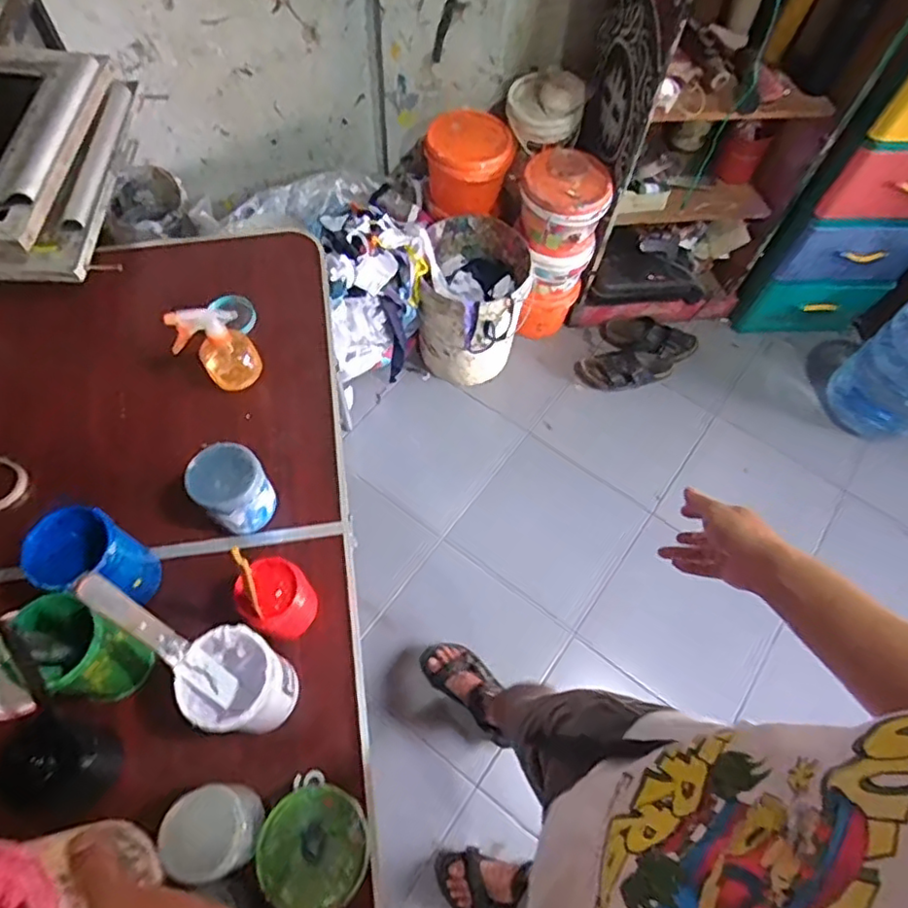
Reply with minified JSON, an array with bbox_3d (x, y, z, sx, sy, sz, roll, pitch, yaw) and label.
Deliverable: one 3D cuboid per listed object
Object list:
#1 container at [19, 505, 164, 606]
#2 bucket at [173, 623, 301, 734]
[{"bbox_3d":[-0.436,0.136,0.747,0.097,0.151,0.101,22,64,8],"label":"container"},{"bbox_3d":[-0.239,0.269,0.698,0.098,0.182,0.100,1,63,-3],"label":"bucket"}]

